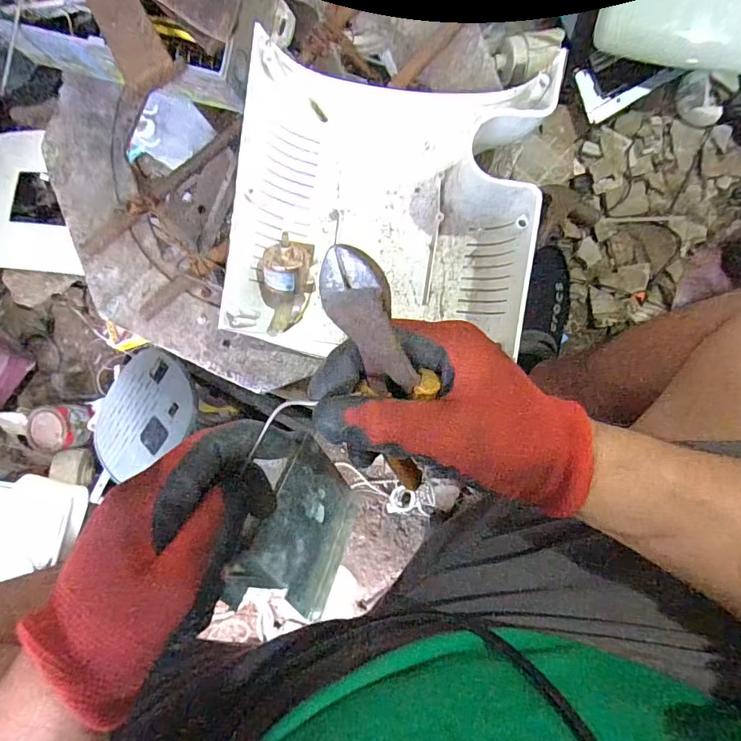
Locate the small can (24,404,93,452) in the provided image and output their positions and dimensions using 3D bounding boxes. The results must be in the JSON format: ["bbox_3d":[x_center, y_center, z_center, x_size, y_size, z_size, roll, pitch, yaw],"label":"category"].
[{"bbox_3d":[-0.497,0.092,0.742,0.082,0.055,0.068,-2,88,7],"label":"small can"}]

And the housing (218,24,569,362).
[{"bbox_3d":[0.014,-0.119,0.350,0.207,0.074,0.220,7,90,8],"label":"housing"}]

